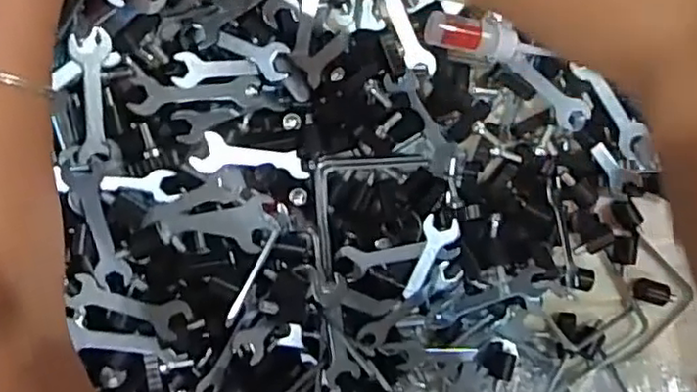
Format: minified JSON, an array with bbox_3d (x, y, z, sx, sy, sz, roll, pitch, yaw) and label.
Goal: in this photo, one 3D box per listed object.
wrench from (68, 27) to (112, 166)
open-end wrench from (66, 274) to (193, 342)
[{"bbox_3d":[-0.178,-0.069,0.465,0.026,0.005,0.090,-7,101,-29],"label":"wrench"},{"bbox_3d":[-0.159,0.082,0.484,0.091,0.009,0.028,14,97,10],"label":"open-end wrench"}]

